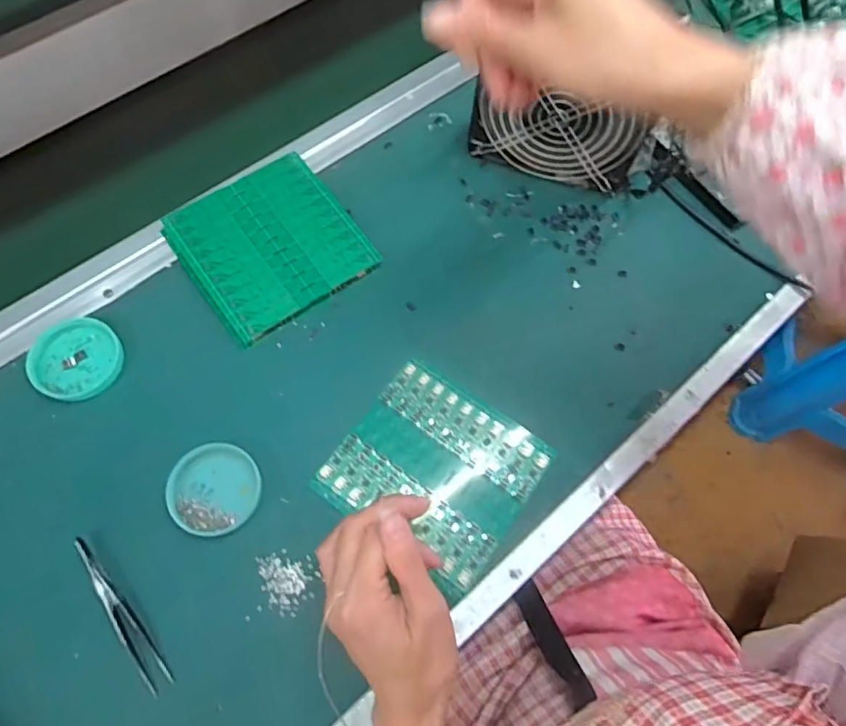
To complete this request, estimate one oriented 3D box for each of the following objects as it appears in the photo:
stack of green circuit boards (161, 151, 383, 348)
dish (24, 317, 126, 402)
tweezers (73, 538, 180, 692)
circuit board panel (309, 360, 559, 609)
[{"bbox_3d":[-0.132,-0.103,0.485,0.139,0.020,0.136,-33,73,-15],"label":"stack of green circuit boards"},{"bbox_3d":[-0.277,-0.004,0.443,0.065,0.014,0.063,1,68,-3],"label":"dish"},{"bbox_3d":[-0.206,0.169,0.376,0.016,0.012,0.117,-37,74,-16],"label":"tweezers"},{"bbox_3d":[0.011,0.080,0.428,0.136,0.004,0.134,36,71,11],"label":"circuit board panel"}]

